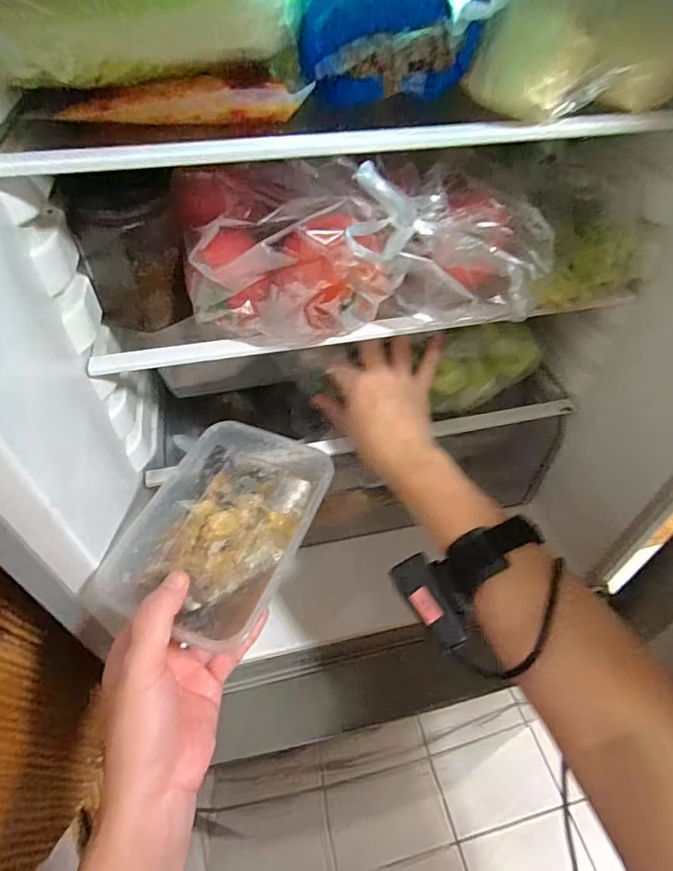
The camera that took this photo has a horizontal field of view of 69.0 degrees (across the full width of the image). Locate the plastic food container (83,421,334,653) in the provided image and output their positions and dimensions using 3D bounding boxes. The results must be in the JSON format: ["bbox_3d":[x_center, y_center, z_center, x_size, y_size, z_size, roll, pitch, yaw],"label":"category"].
[{"bbox_3d":[-0.082,0.070,0.358,0.112,0.038,0.168,17,49,15],"label":"plastic food container"}]

